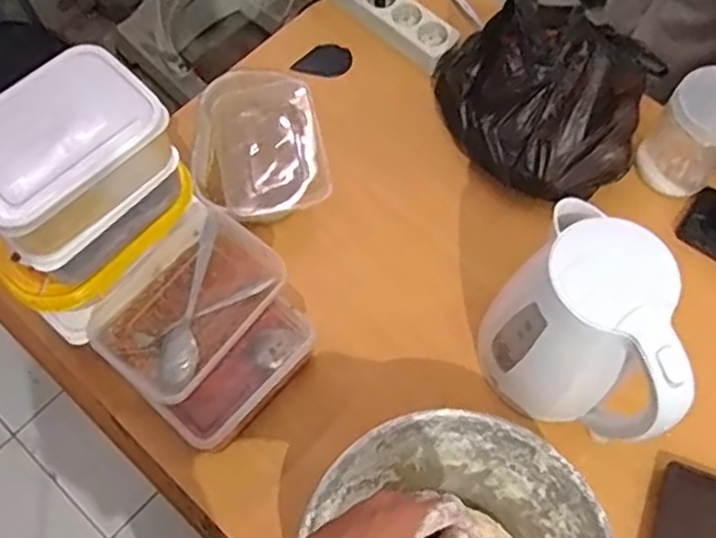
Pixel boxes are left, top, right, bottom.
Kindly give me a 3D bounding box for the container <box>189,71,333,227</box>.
[{"bbox_3d":[-0.121,-0.143,0.828,0.154,0.053,0.191,-12,67,-6],"label":"container"}]

